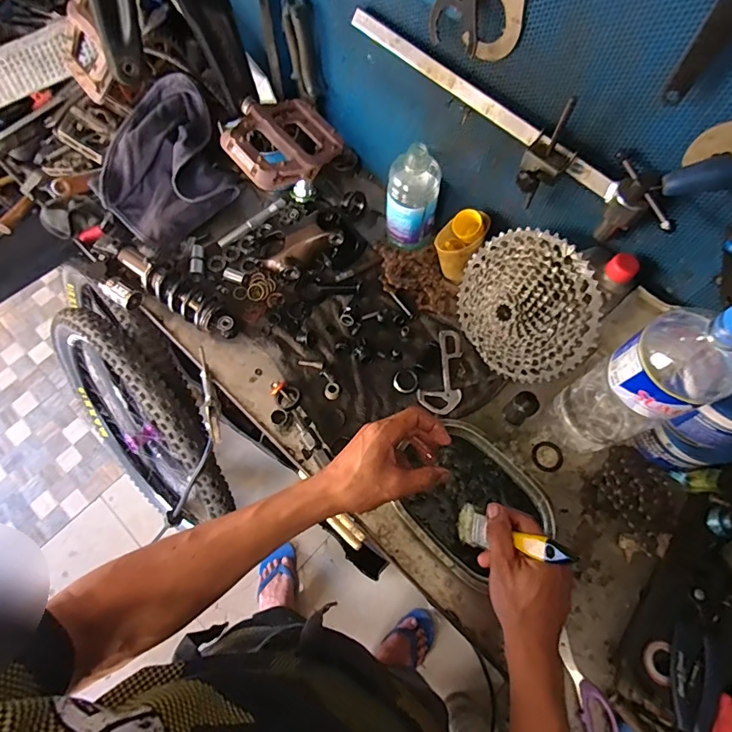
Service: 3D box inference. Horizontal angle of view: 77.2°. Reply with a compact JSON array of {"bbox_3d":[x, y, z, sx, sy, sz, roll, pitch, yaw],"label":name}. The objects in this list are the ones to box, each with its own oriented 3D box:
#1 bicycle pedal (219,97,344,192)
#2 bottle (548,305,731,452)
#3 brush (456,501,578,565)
[{"bbox_3d":[-0.088,-0.235,0.474,0.104,0.028,0.111,40,74,15],"label":"bicycle pedal"},{"bbox_3d":[0.297,0.021,0.495,0.103,0.314,0.093,-28,71,-11],"label":"bottle"},{"bbox_3d":[0.148,0.184,0.483,0.035,0.168,0.026,-45,101,-18],"label":"brush"}]

